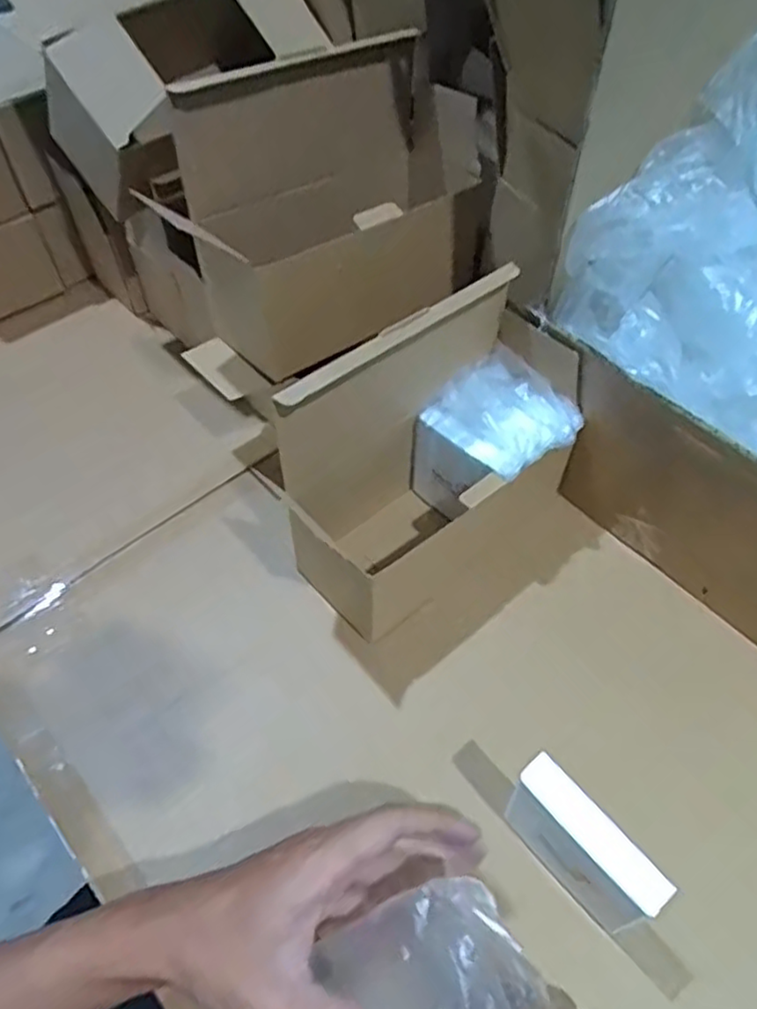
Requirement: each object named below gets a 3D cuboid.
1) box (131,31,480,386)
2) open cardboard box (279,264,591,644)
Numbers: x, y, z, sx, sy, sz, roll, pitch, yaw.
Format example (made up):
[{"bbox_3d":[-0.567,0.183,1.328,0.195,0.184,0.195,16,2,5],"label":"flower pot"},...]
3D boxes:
[{"bbox_3d":[-0.033,-0.237,0.529,0.237,0.167,0.118,-34,59,-27],"label":"box"},{"bbox_3d":[0.050,-0.036,0.492,0.221,0.188,0.100,-33,59,-26],"label":"open cardboard box"}]

